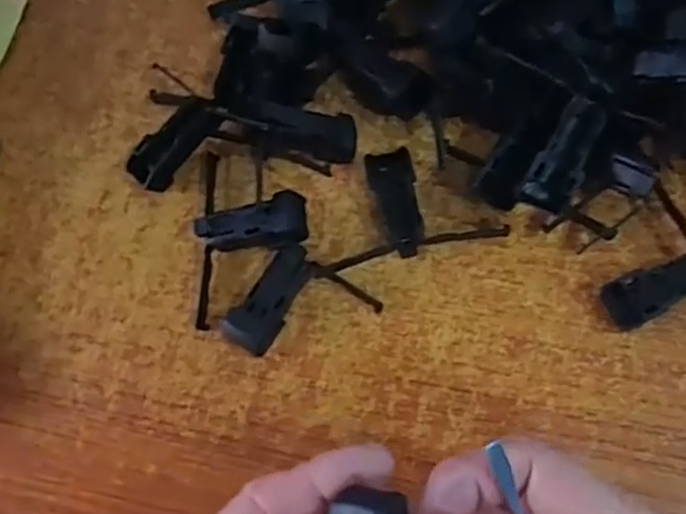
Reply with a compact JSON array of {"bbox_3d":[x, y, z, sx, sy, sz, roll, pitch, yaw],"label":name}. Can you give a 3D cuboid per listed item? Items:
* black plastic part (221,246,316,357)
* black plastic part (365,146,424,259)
[{"bbox_3d":[-0.030,0.018,0.288,0.018,0.014,0.048,31,74,13],"label":"black plastic part"},{"bbox_3d":[0.024,-0.024,0.301,0.020,0.014,0.047,-11,70,-2],"label":"black plastic part"}]

